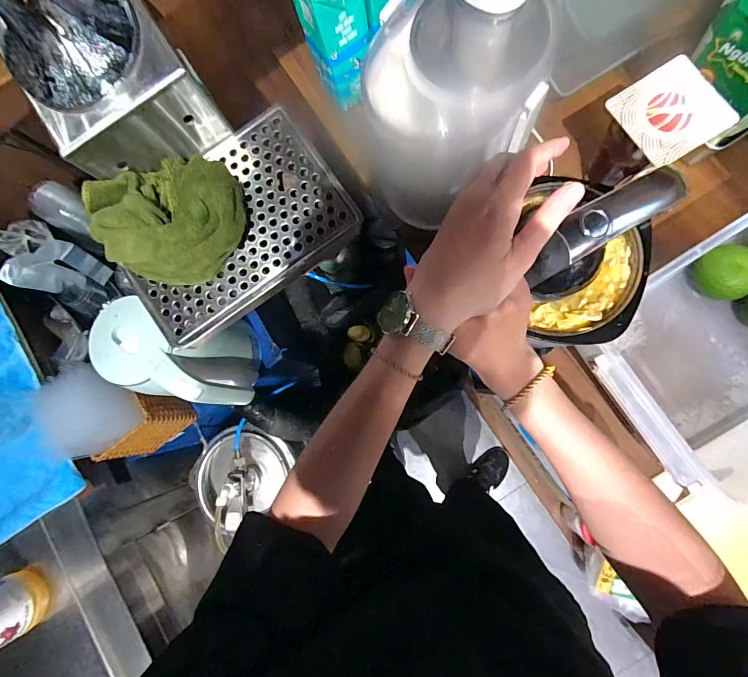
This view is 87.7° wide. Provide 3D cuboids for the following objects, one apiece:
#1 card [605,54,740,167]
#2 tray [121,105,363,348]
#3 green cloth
[{"bbox_3d":[0.334,-0.257,0.438,0.097,0.009,0.103,-33,78,4],"label":"card"},{"bbox_3d":[-0.146,-0.113,0.408,0.234,0.023,0.152,-37,80,2],"label":"tray"},{"bbox_3d":[-0.197,-0.114,0.380,0.138,0.064,0.117,-8,83,7],"label":"green cloth"}]

